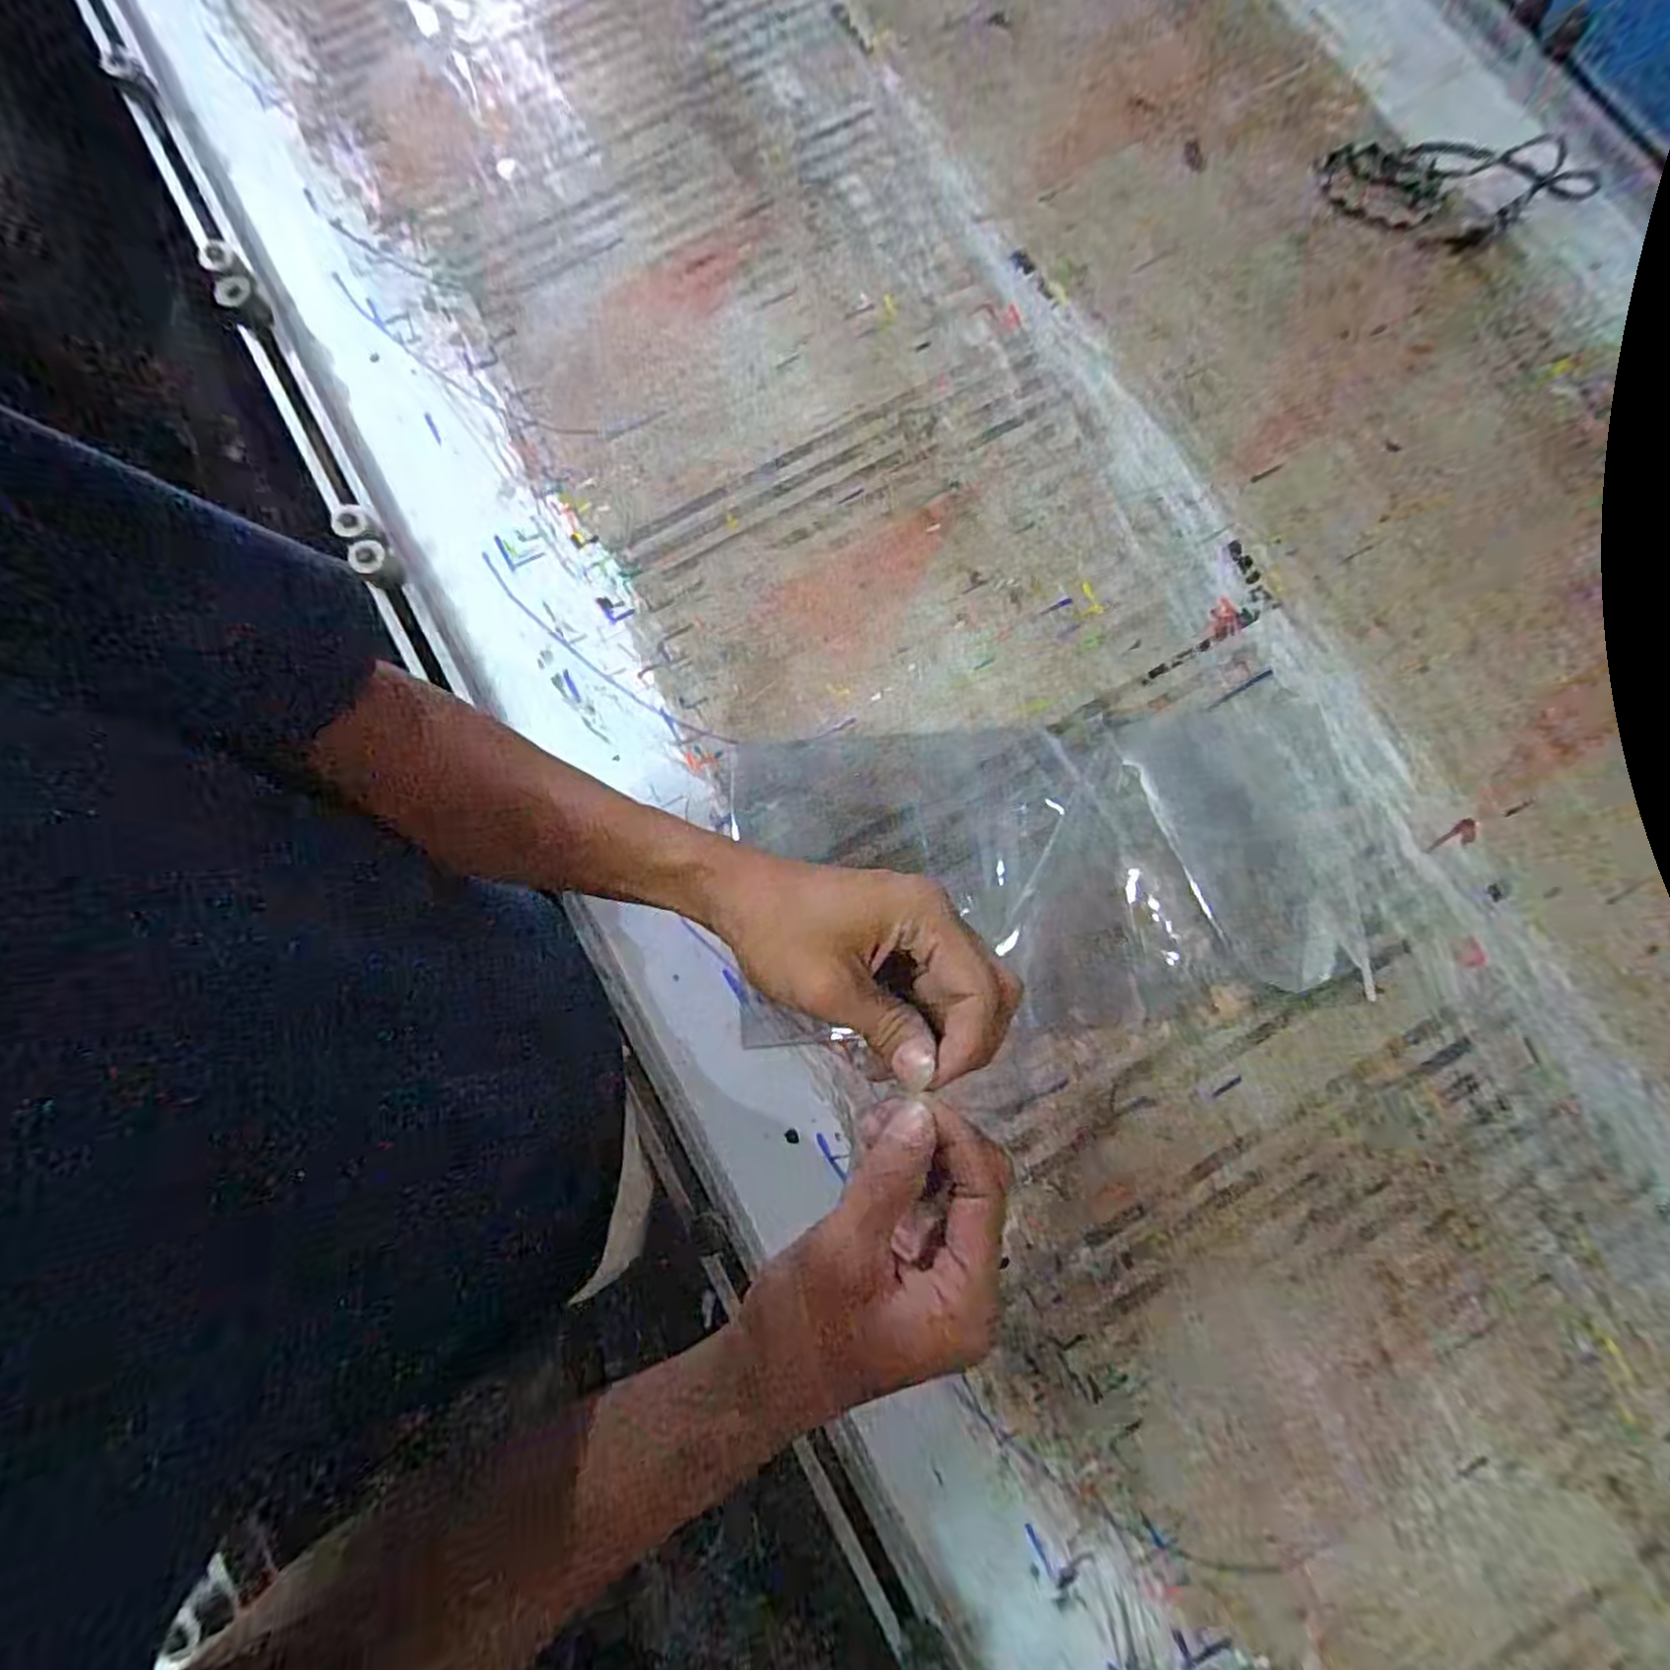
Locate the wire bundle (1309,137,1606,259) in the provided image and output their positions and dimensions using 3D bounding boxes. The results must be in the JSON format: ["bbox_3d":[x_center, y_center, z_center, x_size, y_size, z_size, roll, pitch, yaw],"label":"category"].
[{"bbox_3d":[0.580,-0.605,0.702,0.232,0.019,0.111,5,80,2],"label":"wire bundle"}]

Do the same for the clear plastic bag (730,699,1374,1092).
[{"bbox_3d":[0.167,0.037,0.603,0.484,0.013,0.260,-5,79,0],"label":"clear plastic bag"}]

